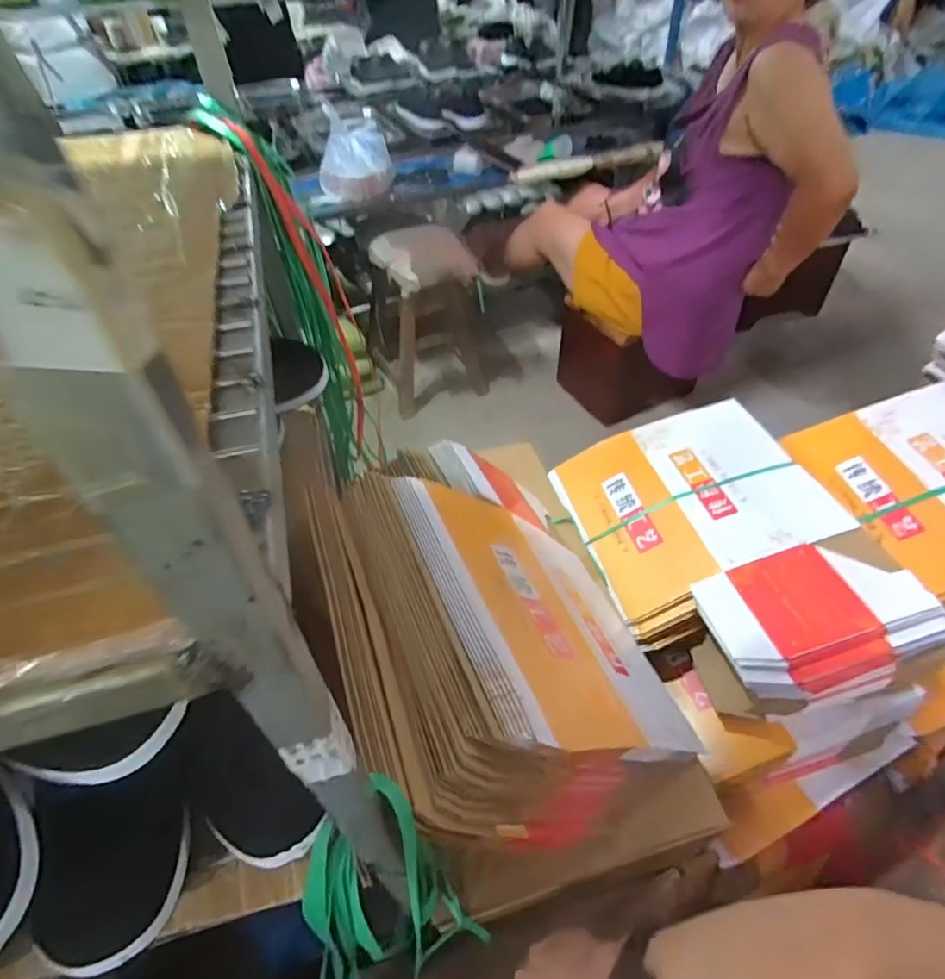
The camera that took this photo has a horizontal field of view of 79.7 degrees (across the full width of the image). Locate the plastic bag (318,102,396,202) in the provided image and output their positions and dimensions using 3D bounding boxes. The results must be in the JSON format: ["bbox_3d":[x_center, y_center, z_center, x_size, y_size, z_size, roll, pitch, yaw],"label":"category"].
[{"bbox_3d":[-0.299,-0.856,1.421,0.186,0.178,0.115,-12,48,-8],"label":"plastic bag"}]

